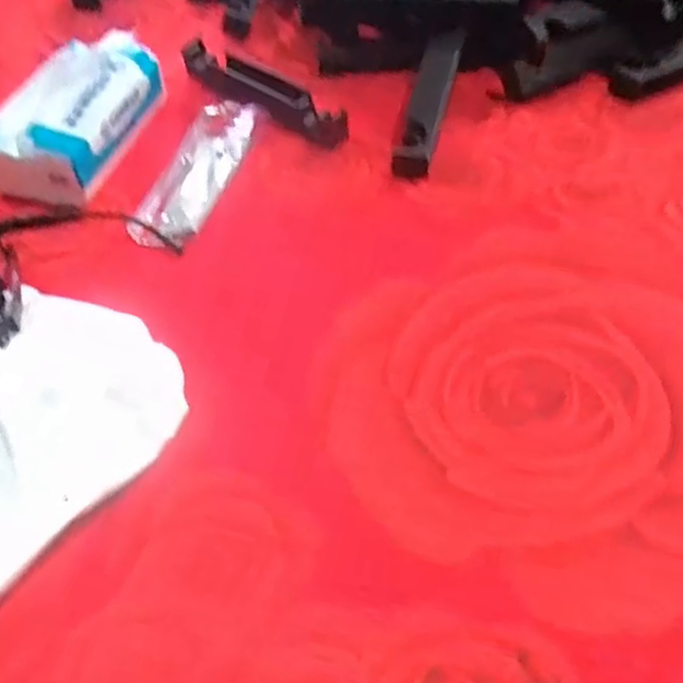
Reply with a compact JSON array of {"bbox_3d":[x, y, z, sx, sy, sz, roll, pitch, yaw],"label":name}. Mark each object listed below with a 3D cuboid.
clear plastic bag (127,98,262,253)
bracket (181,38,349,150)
[{"bbox_3d":[-0.113,-0.144,0.555,0.053,0.021,0.166,14,54,13],"label":"clear plastic bag"},{"bbox_3d":[-0.072,-0.228,0.620,0.190,0.023,0.035,34,60,26],"label":"bracket"}]

